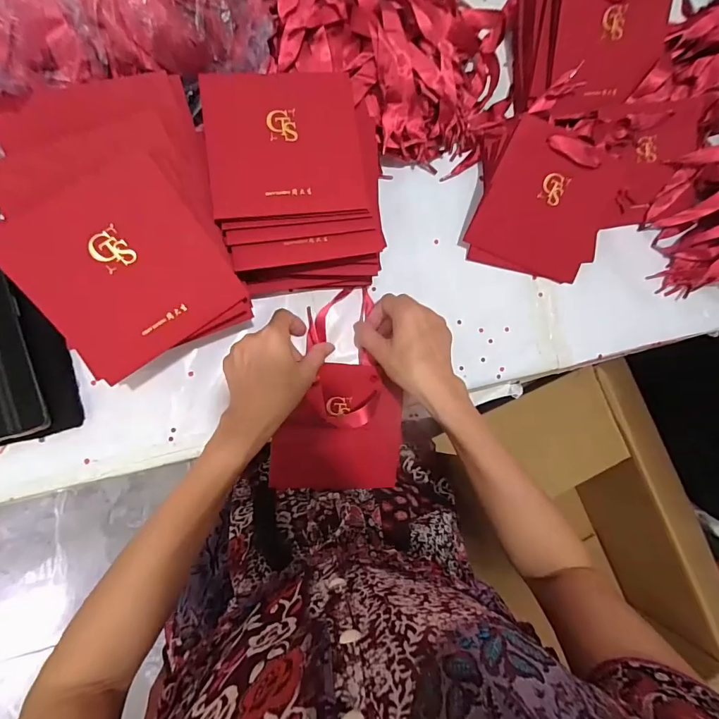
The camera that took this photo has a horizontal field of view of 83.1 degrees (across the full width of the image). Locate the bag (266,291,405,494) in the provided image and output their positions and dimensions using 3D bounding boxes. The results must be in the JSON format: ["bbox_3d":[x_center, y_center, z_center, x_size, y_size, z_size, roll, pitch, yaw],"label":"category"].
[{"bbox_3d":[-0.018,0.033,0.437,0.135,0.045,0.216,4,85,-7],"label":"bag"}]

